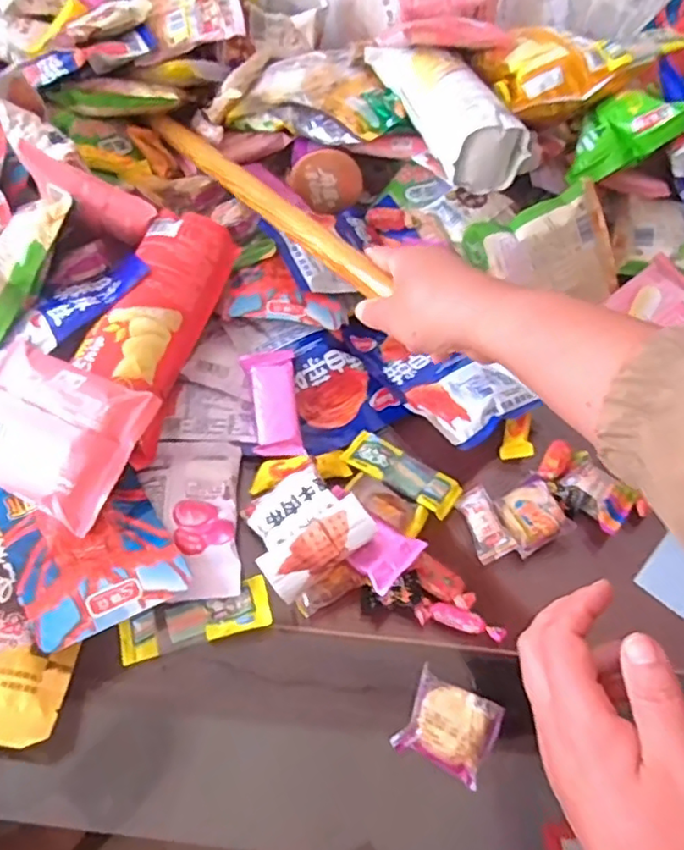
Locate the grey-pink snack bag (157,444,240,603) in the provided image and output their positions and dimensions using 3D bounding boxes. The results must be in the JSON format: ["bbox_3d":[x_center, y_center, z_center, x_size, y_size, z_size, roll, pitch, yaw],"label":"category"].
[{"bbox_3d":[-0.105,0.066,0.468,0.057,0.013,0.132,-7,52,-9],"label":"grey-pink snack bag"}]

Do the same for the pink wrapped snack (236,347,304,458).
[{"bbox_3d":[-0.057,-0.019,0.517,0.041,0.016,0.095,-7,67,-9],"label":"pink wrapped snack"}]

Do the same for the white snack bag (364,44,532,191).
[{"bbox_3d":[0.097,-0.313,0.599,0.076,0.067,0.215,-13,53,-13],"label":"white snack bag"}]

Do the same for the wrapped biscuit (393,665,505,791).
[{"bbox_3d":[0.067,0.187,0.383,0.054,0.017,0.048,22,54,14],"label":"wrapped biscuit"}]

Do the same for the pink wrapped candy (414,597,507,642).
[{"bbox_3d":[0.082,0.135,0.430,0.060,0.008,0.017,13,52,7],"label":"pink wrapped candy"}]

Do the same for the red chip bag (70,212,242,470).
[{"bbox_3d":[-0.154,-0.077,0.499,0.075,0.046,0.211,14,71,8],"label":"red chip bag"}]

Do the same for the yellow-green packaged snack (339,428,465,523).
[{"bbox_3d":[0.048,0.038,0.504,0.098,0.007,0.037,31,56,20],"label":"yellow-green packaged snack"}]

